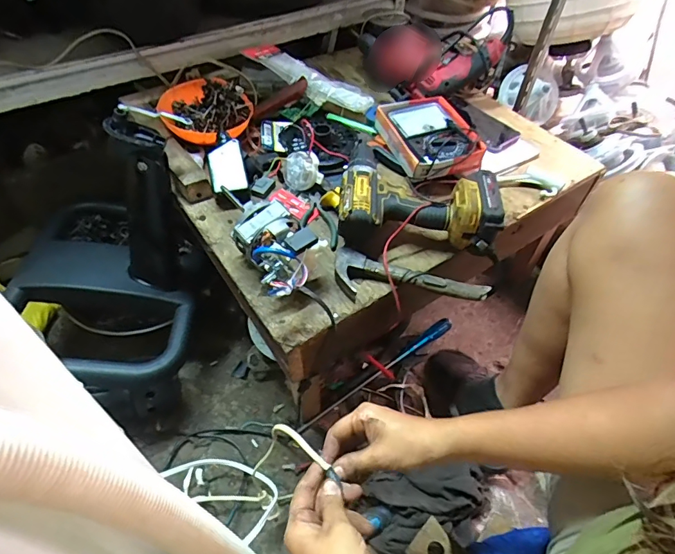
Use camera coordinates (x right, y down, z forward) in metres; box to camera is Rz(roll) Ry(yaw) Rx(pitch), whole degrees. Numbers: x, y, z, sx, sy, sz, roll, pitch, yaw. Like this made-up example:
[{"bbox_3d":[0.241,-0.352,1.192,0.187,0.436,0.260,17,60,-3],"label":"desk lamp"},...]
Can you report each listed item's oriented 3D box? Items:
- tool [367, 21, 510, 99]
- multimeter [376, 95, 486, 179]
[{"bbox_3d":[0.169,-0.436,0.872,0.280,0.120,0.120,21,52,32],"label":"tool"},{"bbox_3d":[0.151,-0.233,0.747,0.141,0.048,0.182,-15,54,-15],"label":"multimeter"}]

